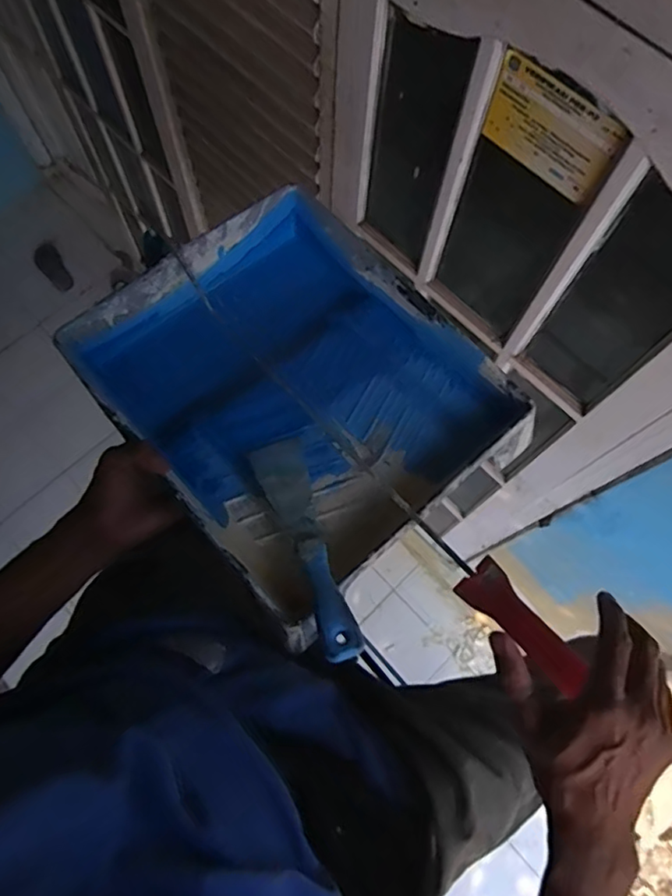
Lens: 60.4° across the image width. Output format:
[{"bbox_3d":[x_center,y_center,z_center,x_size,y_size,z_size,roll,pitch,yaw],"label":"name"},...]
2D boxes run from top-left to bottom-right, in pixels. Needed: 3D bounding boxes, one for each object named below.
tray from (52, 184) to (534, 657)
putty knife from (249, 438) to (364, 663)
[{"bbox_3d":[-0.037,-0.057,0.553,0.292,0.080,0.345,-38,76,-12],"label":"tray"},{"bbox_3d":[-0.025,0.072,0.472,0.043,0.016,0.205,-19,52,-7],"label":"putty knife"}]

